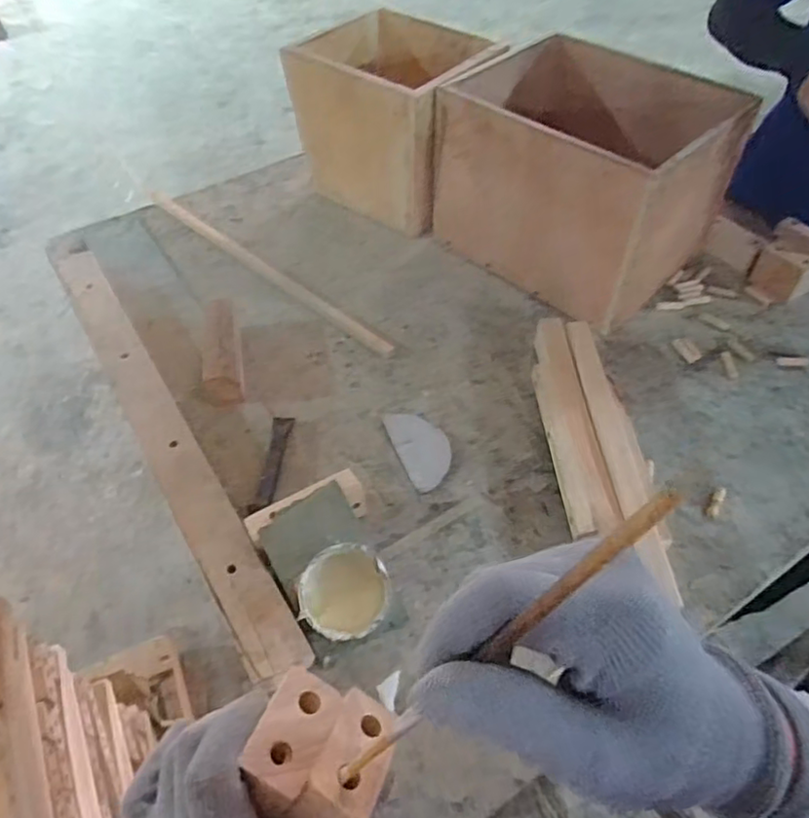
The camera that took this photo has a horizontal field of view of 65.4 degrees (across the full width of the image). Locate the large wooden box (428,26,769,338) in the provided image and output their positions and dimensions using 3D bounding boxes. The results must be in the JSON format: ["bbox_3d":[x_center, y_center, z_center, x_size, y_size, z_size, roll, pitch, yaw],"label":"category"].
[{"bbox_3d":[0.243,-0.331,0.885,0.266,0.227,0.340,-37,59,-25],"label":"large wooden box"}]

